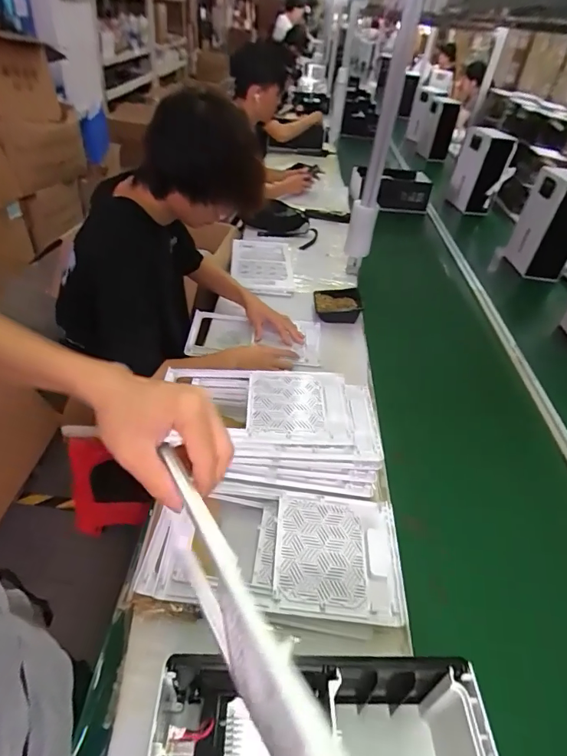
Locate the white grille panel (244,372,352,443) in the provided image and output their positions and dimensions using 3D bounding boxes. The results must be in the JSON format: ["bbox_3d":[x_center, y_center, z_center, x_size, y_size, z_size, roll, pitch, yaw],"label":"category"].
[{"bbox_3d":[0.027,0.046,0.837,0.183,0.016,0.195,4,40,-2],"label":"white grille panel"}]

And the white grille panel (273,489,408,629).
[{"bbox_3d":[0.086,0.271,0.699,0.195,0.025,0.196,5,40,0],"label":"white grille panel"}]

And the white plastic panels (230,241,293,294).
[{"bbox_3d":[-0.074,-0.402,1.535,0.200,0.031,0.373,2,40,-4],"label":"white plastic panels"}]

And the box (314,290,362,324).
[{"bbox_3d":[0.161,-0.215,1.328,0.137,0.047,0.129,2,40,-4],"label":"box"}]

